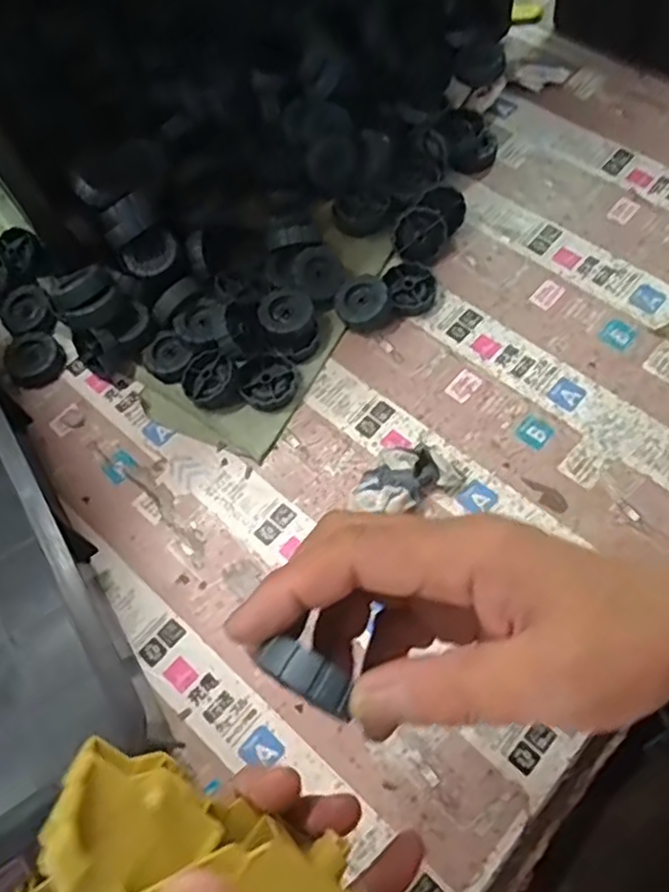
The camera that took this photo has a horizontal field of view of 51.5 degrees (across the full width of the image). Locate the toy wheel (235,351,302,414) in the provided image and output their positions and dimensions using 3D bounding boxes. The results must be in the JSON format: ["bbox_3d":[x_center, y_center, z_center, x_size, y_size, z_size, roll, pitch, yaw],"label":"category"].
[{"bbox_3d":[-0.044,-0.043,0.466,0.040,0.017,0.041,-1,65,3],"label":"toy wheel"}]

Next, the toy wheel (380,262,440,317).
[{"bbox_3d":[0.056,-0.113,0.494,0.036,0.013,0.042,-11,65,-2],"label":"toy wheel"}]

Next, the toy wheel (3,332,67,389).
[{"bbox_3d":[-0.214,-0.062,0.493,0.042,0.009,0.038,28,70,15],"label":"toy wheel"}]

